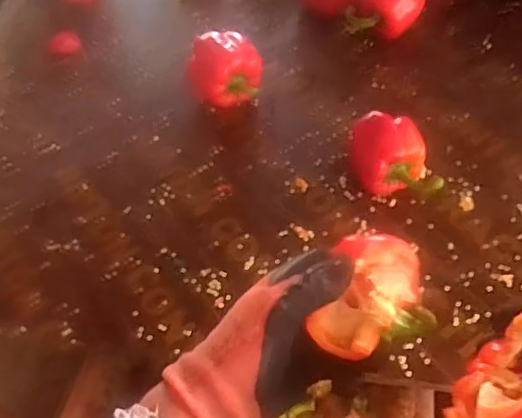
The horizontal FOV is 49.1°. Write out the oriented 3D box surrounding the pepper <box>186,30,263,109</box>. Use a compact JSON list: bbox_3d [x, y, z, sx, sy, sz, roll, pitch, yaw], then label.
[{"bbox_3d":[-0.045,-0.170,0.716,0.080,0.077,0.076,-29,53,-16],"label":"pepper"}]

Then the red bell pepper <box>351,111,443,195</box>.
[{"bbox_3d":[0.137,-0.051,0.597,0.081,0.066,0.083,-5,50,4],"label":"red bell pepper"}]

